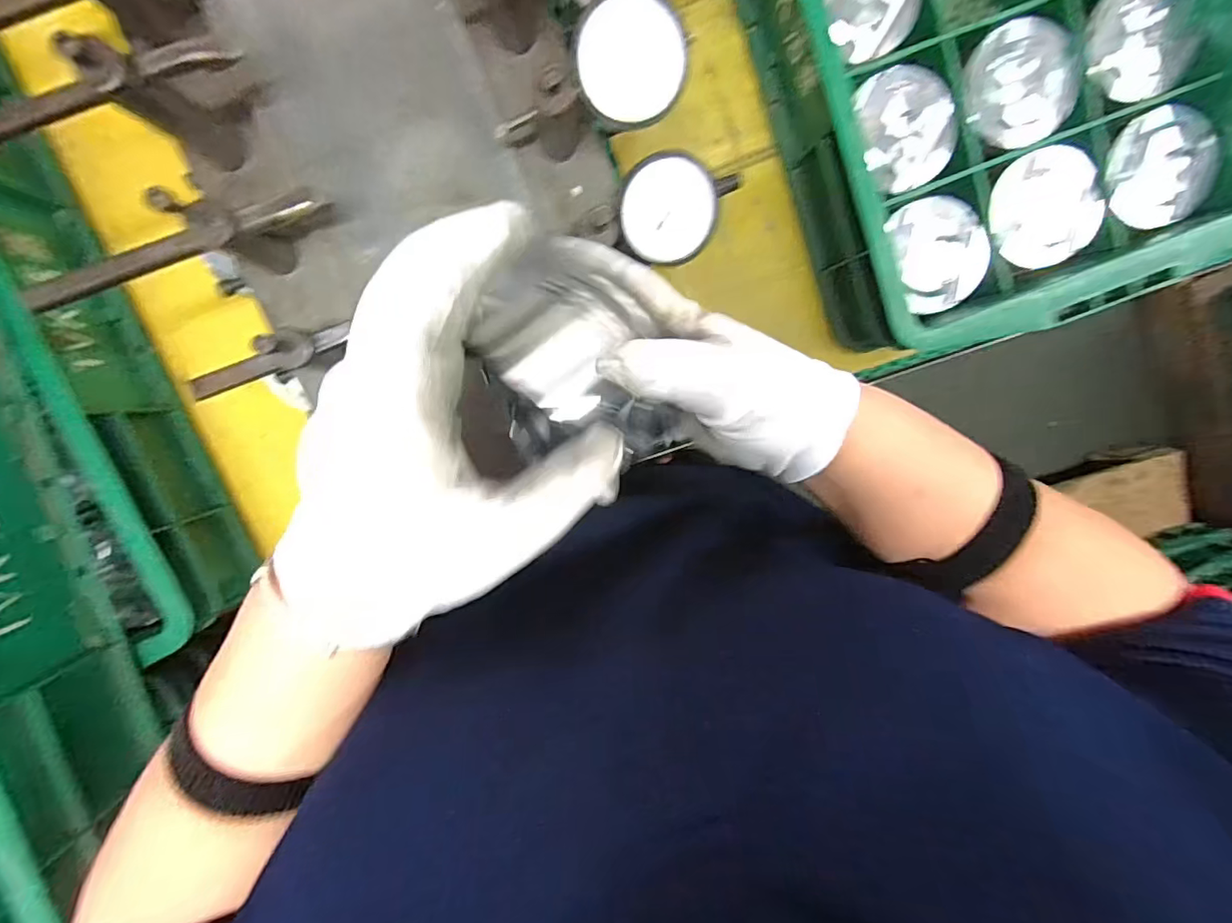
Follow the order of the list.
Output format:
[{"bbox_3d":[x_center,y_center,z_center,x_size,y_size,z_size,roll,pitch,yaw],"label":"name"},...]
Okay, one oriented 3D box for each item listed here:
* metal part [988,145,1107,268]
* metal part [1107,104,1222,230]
[{"bbox_3d":[0.339,-0.201,0.406,0.073,0.034,0.082,-36,99,1],"label":"metal part"},{"bbox_3d":[0.431,-0.232,0.411,0.095,0.023,0.083,-24,99,-1],"label":"metal part"}]

